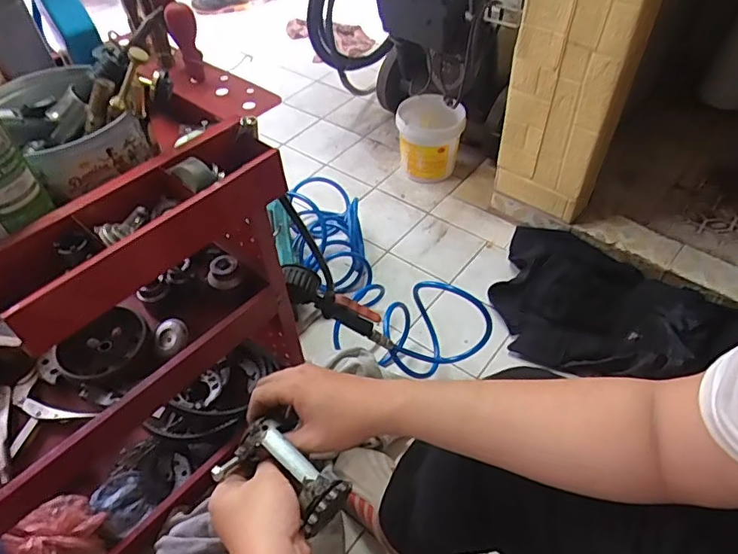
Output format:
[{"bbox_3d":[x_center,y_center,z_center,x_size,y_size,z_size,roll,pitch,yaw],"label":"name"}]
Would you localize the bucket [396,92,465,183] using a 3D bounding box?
[{"bbox_3d":[0.186,-0.446,1.638,0.199,0.209,0.212,-4,48,-1],"label":"bucket"}]

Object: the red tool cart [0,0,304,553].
[{"bbox_3d":[-0.442,0.117,0.727,0.772,0.701,0.381,-34,56,-25],"label":"red tool cart"}]

